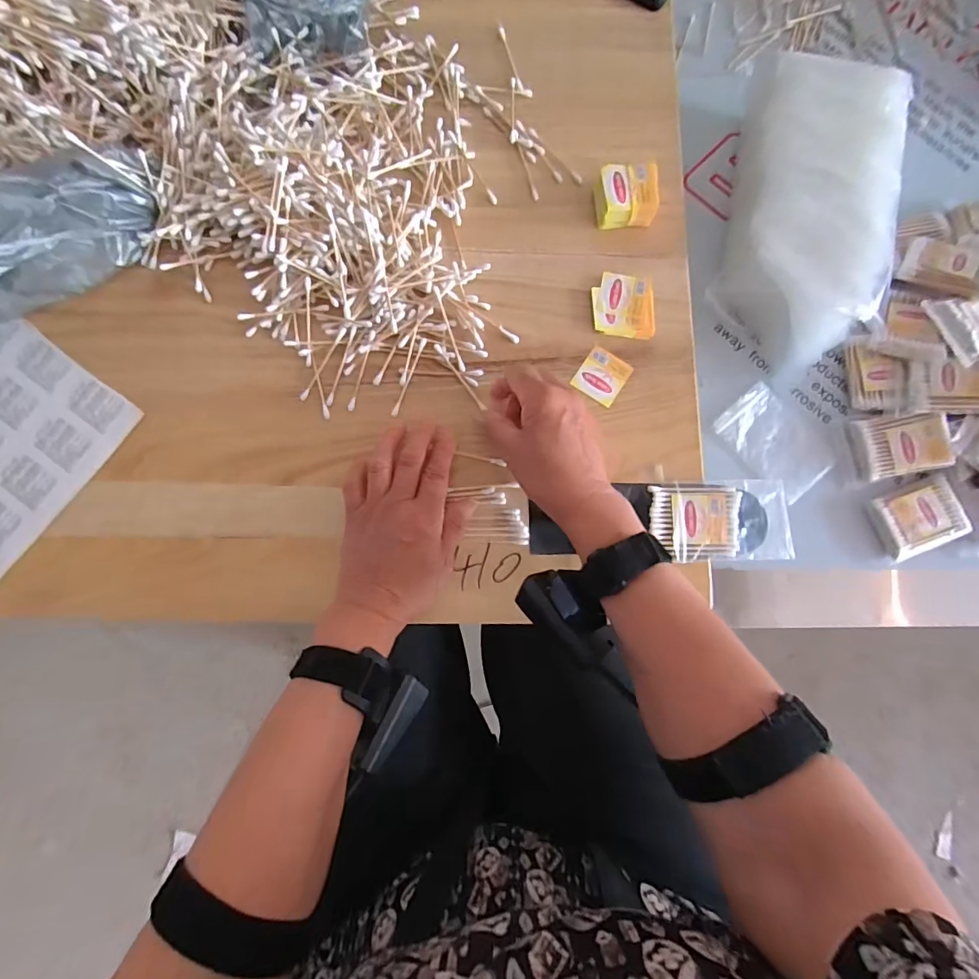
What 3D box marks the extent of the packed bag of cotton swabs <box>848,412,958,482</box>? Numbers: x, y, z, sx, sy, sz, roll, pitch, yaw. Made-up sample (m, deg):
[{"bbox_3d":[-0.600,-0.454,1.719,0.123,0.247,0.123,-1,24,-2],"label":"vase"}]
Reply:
[{"bbox_3d":[0.380,-0.041,0.451,0.074,0.022,0.055,-10,86,12],"label":"packed bag of cotton swabs"}]

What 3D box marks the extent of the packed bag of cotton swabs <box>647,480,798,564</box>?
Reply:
[{"bbox_3d":[0.189,0.025,0.397,0.113,0.010,0.064,-2,82,-2],"label":"packed bag of cotton swabs"}]

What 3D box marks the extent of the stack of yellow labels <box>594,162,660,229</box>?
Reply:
[{"bbox_3d":[0.120,-0.255,0.425,0.047,0.030,0.044,-3,82,-2],"label":"stack of yellow labels"}]

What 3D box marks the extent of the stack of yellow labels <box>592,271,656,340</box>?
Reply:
[{"bbox_3d":[0.117,-0.160,0.423,0.054,0.004,0.054,6,82,-1],"label":"stack of yellow labels"}]

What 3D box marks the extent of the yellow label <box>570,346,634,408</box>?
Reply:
[{"bbox_3d":[0.096,-0.097,0.416,0.039,0.004,0.040,33,83,3],"label":"yellow label"}]

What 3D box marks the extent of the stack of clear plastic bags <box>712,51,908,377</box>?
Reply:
[{"bbox_3d":[0.296,-0.252,0.459,0.132,0.082,0.277,11,81,2],"label":"stack of clear plastic bags"}]

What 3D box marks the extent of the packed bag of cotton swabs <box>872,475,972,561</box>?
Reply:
[{"bbox_3d":[0.392,0.026,0.446,0.077,0.022,0.056,-18,81,-3],"label":"packed bag of cotton swabs"}]

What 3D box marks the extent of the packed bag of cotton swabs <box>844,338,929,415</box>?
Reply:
[{"bbox_3d":[0.369,-0.106,0.454,0.052,0.018,0.072,0,83,10],"label":"packed bag of cotton swabs"}]

